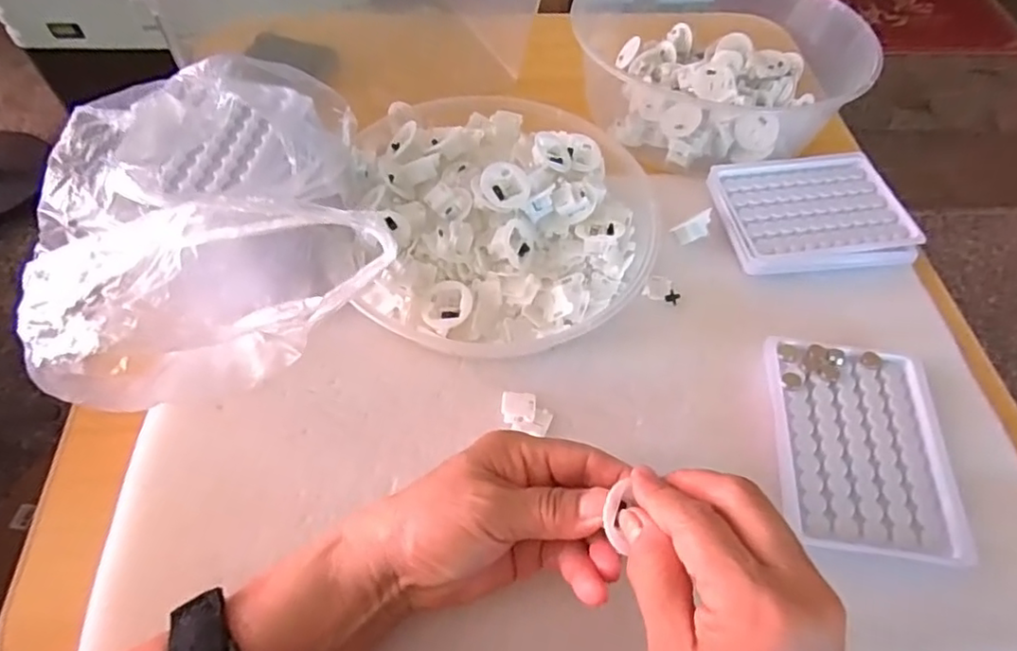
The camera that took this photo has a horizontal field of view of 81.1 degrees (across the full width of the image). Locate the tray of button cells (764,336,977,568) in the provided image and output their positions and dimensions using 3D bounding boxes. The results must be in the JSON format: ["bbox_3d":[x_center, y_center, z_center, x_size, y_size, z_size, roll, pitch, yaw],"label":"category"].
[{"bbox_3d":[0.206,0.068,0.350,0.095,0.007,0.125,7,57,3],"label":"tray of button cells"}]

